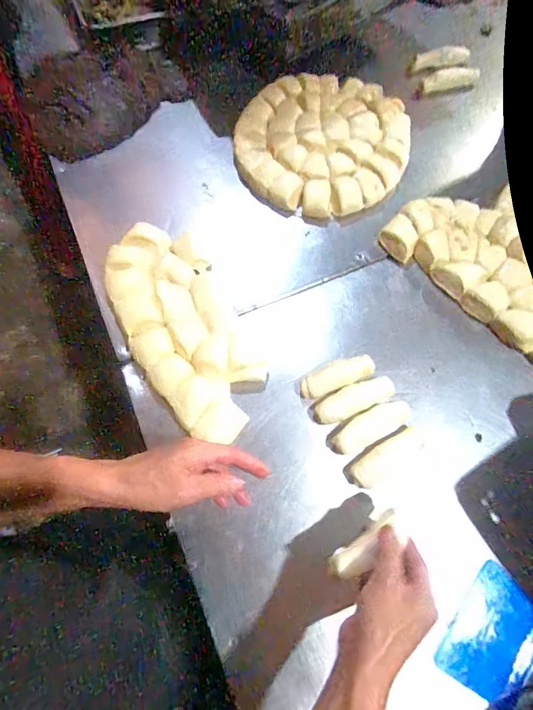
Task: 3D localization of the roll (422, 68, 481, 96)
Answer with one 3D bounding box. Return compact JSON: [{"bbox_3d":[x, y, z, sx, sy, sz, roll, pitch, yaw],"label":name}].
[{"bbox_3d":[0.358,-0.535,0.745,0.102,0.023,0.033,-4,65,14],"label":"roll"}]

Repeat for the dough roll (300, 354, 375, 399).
[{"bbox_3d":[0.092,0.029,0.511,0.098,0.027,0.036,-20,67,-7],"label":"dough roll"}]

